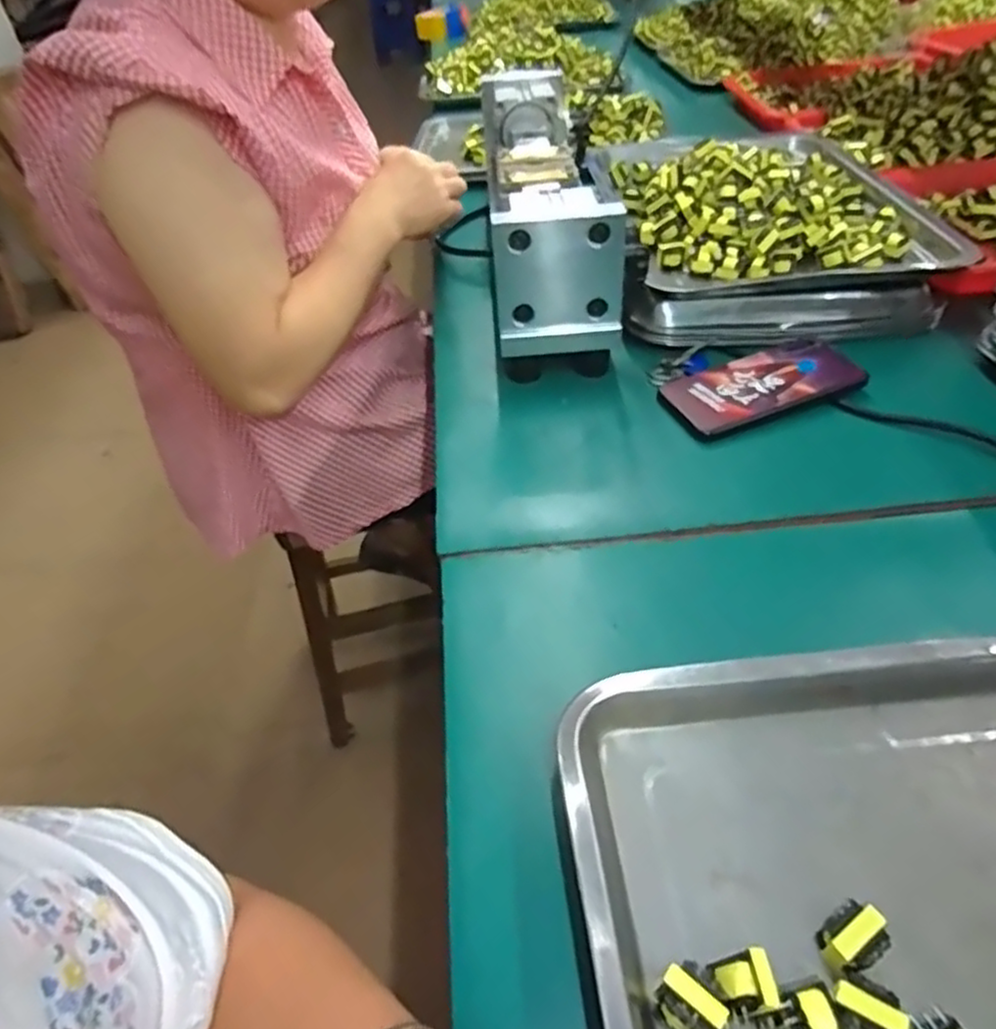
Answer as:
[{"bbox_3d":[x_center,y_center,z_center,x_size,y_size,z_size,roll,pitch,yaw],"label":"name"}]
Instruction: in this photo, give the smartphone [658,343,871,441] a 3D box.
[{"bbox_3d":[0.211,-0.104,0.561,0.150,0.012,0.069,-18,45,-11],"label":"smartphone"}]

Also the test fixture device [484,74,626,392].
[{"bbox_3d":[0.045,-0.327,0.725,0.106,0.131,0.470,-5,44,2],"label":"test fixture device"}]

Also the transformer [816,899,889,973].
[{"bbox_3d":[0.144,0.174,0.284,0.025,0.022,0.020,-28,47,-21],"label":"transformer"}]

